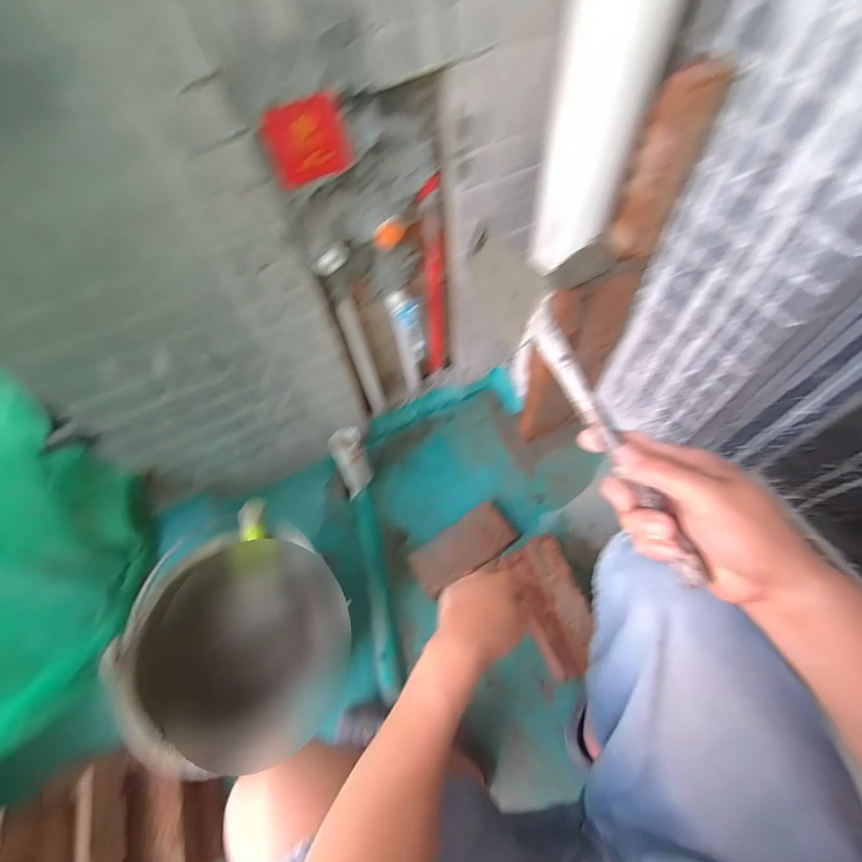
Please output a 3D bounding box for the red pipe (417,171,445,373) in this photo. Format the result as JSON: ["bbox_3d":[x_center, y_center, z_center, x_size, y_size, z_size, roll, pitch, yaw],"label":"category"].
[{"bbox_3d":[0.009,-0.259,0.782,0.025,0.421,0.041,20,64,14],"label":"red pipe"}]

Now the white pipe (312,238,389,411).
[{"bbox_3d":[-0.137,-0.161,0.768,0.050,0.422,0.043,-40,66,-17],"label":"white pipe"}]

